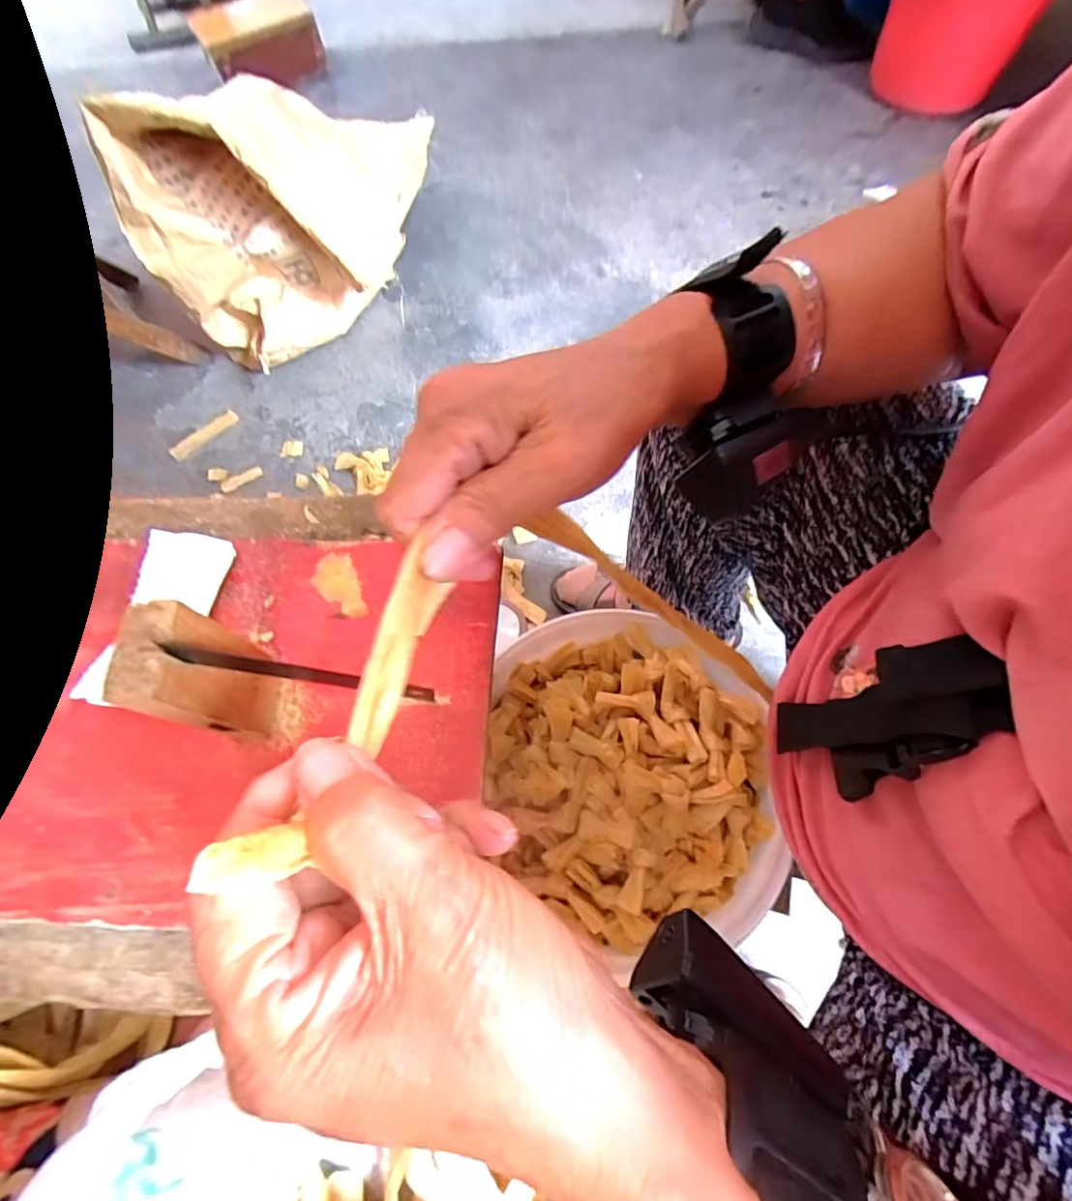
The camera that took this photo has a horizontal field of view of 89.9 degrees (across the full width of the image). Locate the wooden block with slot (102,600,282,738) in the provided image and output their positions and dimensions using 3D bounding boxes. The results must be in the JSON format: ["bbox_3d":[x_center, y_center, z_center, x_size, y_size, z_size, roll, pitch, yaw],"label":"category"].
[{"bbox_3d":[-0.121,0.030,0.200,0.019,0.069,0.035,4,67,5],"label":"wooden block with slot"}]

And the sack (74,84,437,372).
[{"bbox_3d":[-0.390,-0.693,0.893,0.257,0.326,0.556,20,69,12],"label":"sack"}]

